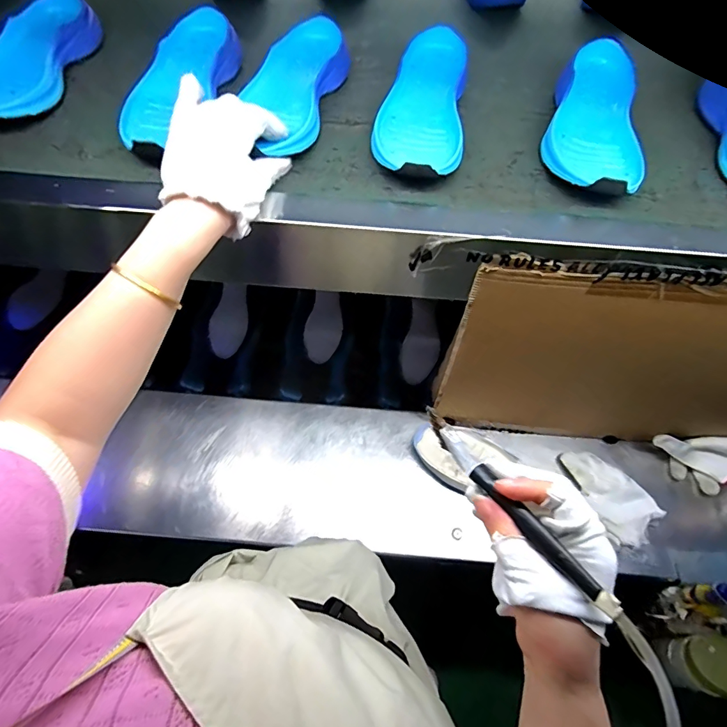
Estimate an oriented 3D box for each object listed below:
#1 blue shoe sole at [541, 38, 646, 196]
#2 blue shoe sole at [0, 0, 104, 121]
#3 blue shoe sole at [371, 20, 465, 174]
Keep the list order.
[{"bbox_3d":[0.251,-0.267,0.463,0.092,0.043,0.254,15,61,7],"label":"blue shoe sole"},{"bbox_3d":[-0.388,-0.350,0.488,0.092,0.034,0.240,3,61,0],"label":"blue shoe sole"},{"bbox_3d":[0.063,-0.283,0.465,0.092,0.047,0.231,7,60,3],"label":"blue shoe sole"}]

